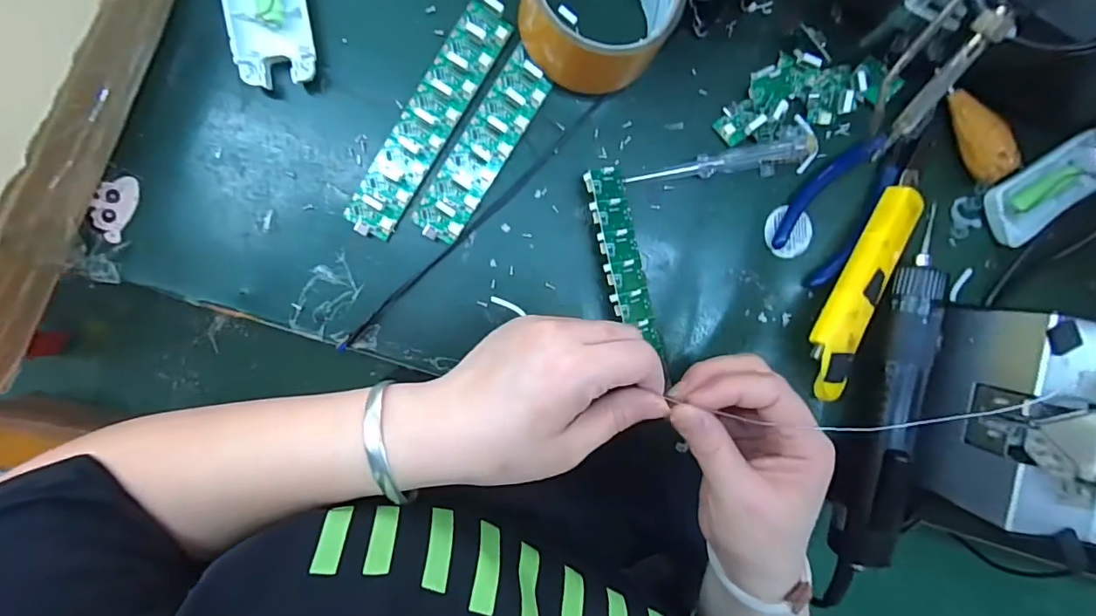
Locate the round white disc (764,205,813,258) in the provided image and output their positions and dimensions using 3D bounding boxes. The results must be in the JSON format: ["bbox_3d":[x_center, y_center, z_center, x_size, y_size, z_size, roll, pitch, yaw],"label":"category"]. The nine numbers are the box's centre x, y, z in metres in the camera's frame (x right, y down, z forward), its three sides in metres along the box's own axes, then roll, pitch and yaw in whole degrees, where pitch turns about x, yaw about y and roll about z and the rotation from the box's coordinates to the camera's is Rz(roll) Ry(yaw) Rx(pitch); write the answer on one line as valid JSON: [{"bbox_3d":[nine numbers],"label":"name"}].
[{"bbox_3d":[0.162,-0.051,0.343,0.034,0.006,0.031,0,93,-6],"label":"round white disc"}]

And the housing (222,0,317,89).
[{"bbox_3d":[-0.166,-0.179,0.301,0.046,0.016,0.093,-8,94,-6],"label":"housing"}]

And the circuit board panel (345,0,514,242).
[{"bbox_3d":[-0.073,-0.116,0.312,0.031,0.015,0.157,31,90,-5],"label":"circuit board panel"}]

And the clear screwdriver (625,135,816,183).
[{"bbox_3d":[0.112,-0.092,0.330,0.117,0.019,0.020,-10,94,-5],"label":"clear screwdriver"}]

